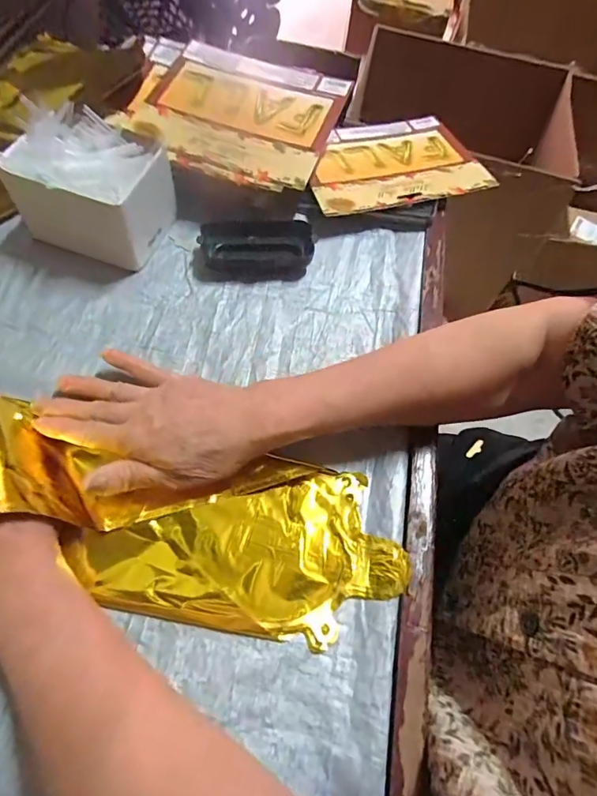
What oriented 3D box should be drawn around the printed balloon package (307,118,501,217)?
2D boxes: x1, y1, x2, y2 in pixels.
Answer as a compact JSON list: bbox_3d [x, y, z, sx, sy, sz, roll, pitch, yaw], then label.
[{"bbox_3d":[0.099,-0.268,0.508,0.184,0.008,0.155,-12,58,-7],"label":"printed balloon package"}]

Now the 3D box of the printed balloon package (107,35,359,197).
[{"bbox_3d":[-0.073,-0.297,0.464,0.212,0.026,0.168,17,62,6],"label":"printed balloon package"}]

